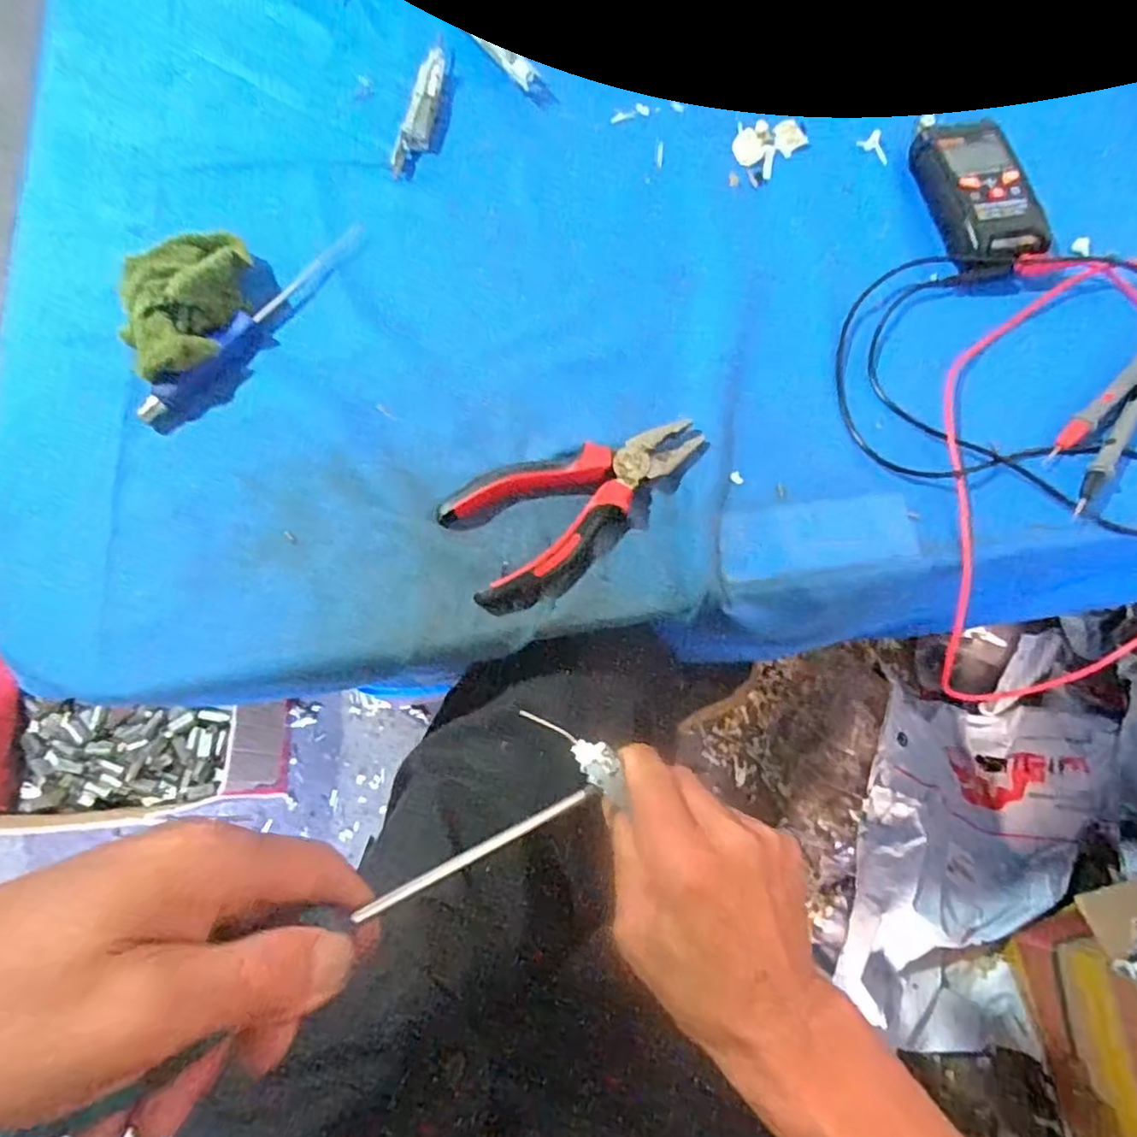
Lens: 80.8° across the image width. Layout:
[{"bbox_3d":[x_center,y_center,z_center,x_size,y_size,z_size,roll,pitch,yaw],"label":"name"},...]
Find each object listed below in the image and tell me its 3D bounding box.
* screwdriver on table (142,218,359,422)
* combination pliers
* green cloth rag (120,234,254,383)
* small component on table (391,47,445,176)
[{"bbox_3d":[-0.201,-0.166,0.435,0.017,0.021,0.196,33,75,11],"label":"screwdriver on table"},{"bbox_3d":[0.010,-0.035,0.387,0.152,0.017,0.076,-23,72,-7],"label":"combination pliers"},{"bbox_3d":[-0.241,-0.170,0.424,0.062,0.044,0.113,20,73,8],"label":"green cloth rag"},{"bbox_3d":[-0.109,-0.338,0.499,0.020,0.022,0.108,13,72,5],"label":"small component on table"}]

